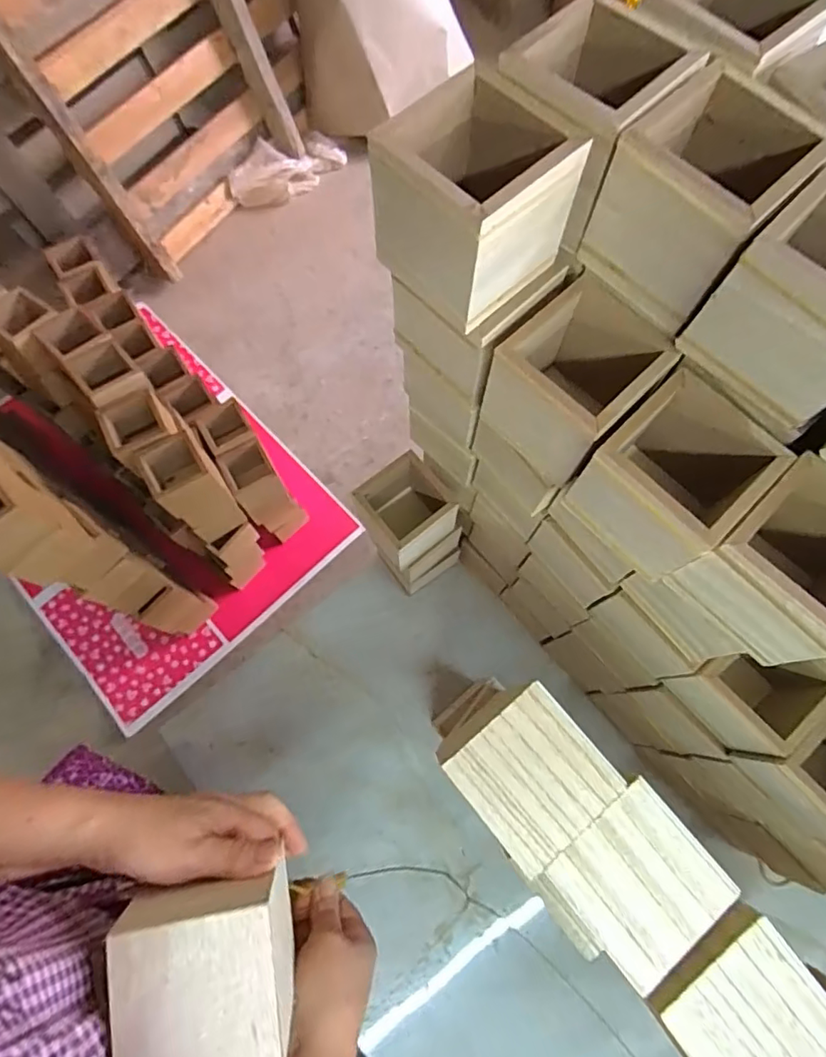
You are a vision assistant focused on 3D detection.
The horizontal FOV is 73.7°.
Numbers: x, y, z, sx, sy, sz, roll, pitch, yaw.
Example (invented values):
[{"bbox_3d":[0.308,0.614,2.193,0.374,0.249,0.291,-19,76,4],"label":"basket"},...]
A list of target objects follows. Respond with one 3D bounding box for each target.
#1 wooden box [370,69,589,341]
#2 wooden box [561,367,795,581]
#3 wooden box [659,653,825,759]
[{"bbox_3d":[0.040,-0.203,0.345,0.095,0.085,0.093,-43,77,-13],"label":"wooden box"},{"bbox_3d":[0.176,-0.033,0.383,0.091,0.093,0.088,-43,77,-13],"label":"wooden box"},{"bbox_3d":[0.332,0.154,0.557,0.100,0.115,0.098,-40,77,-12],"label":"wooden box"}]

